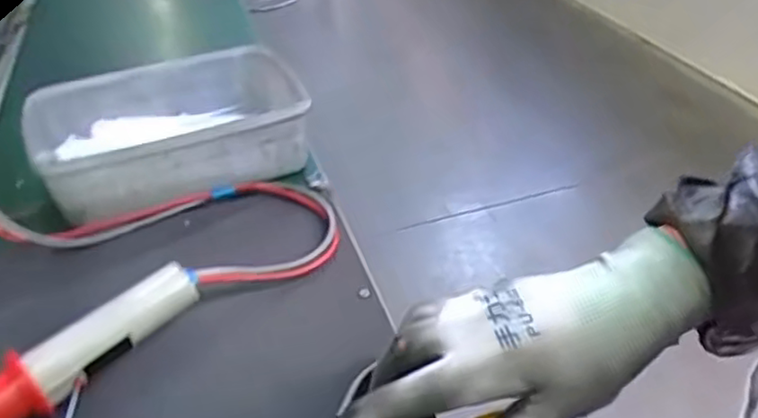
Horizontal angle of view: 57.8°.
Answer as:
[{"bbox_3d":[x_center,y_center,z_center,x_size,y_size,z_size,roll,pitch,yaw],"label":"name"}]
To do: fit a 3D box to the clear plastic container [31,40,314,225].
[{"bbox_3d":[-0.185,-0.069,0.607,0.209,0.079,0.159,-21,39,-20],"label":"clear plastic container"}]

